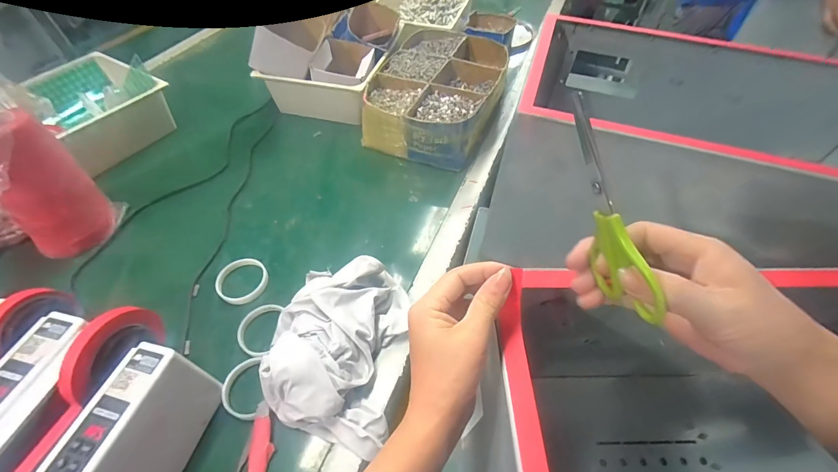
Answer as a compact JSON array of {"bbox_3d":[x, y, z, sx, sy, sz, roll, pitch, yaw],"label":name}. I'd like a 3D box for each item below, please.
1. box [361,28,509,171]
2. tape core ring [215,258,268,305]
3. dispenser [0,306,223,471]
[{"bbox_3d":[0.052,-0.357,0.893,0.277,0.112,0.392,19,55,13],"label":"box"},{"bbox_3d":[-0.306,0.077,0.626,0.083,0.022,0.076,0,53,-1],"label":"tape core ring"},{"bbox_3d":[-0.362,0.229,0.416,0.148,0.162,0.254,14,54,9],"label":"dispenser"}]

